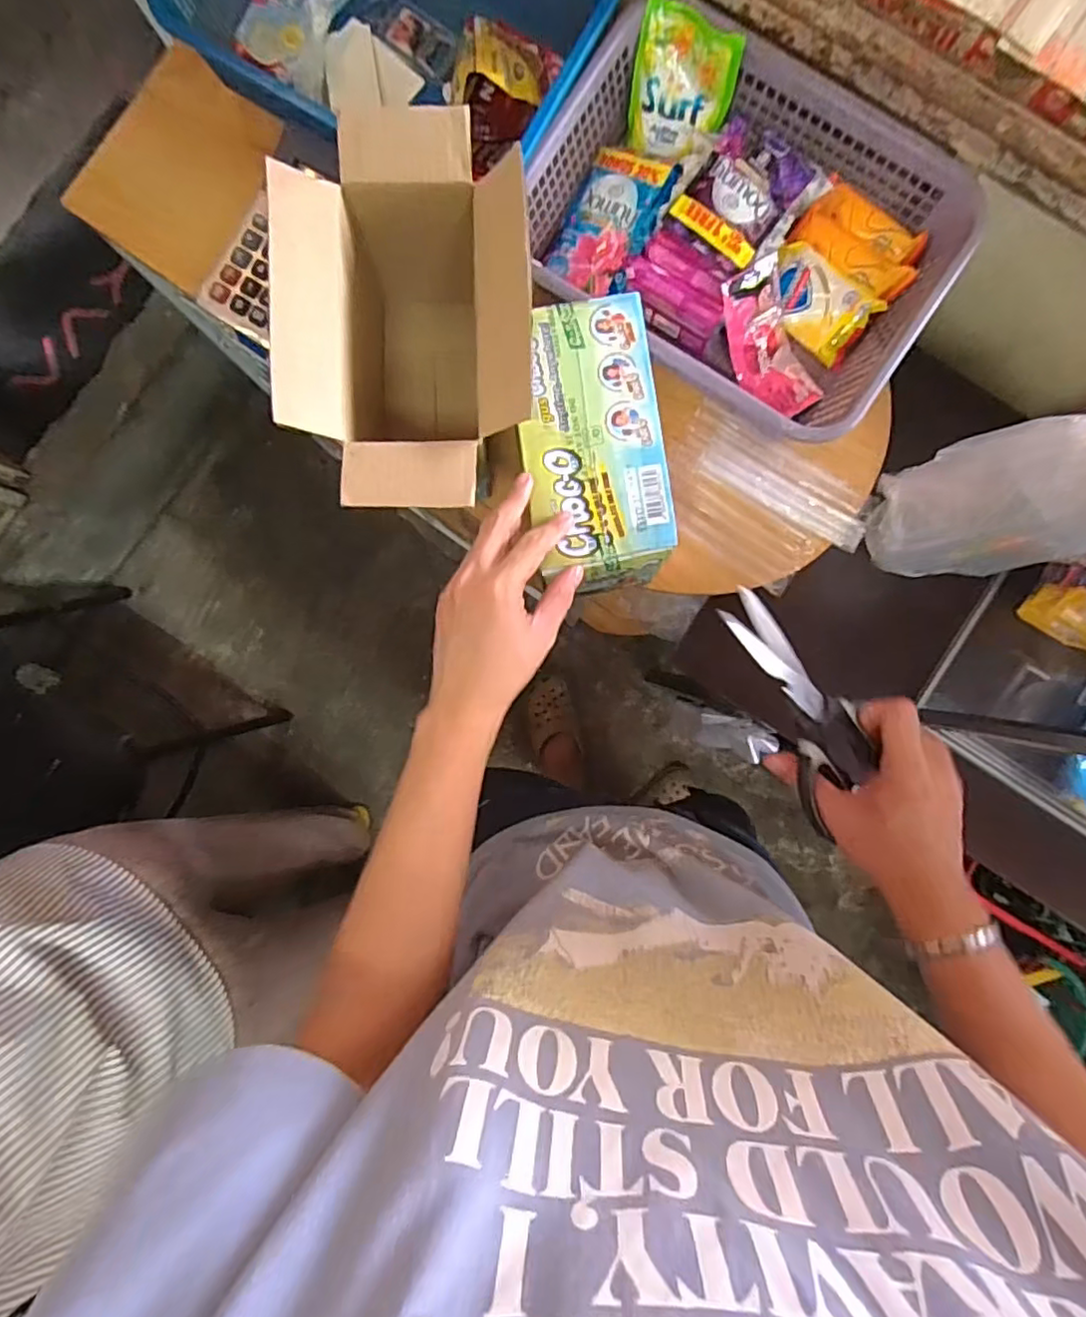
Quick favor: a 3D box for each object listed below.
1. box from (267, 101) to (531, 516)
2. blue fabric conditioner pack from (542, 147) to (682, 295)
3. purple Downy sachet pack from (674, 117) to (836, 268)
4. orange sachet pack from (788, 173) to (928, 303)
[{"bbox_3d":[-0.095,-0.247,0.523,0.172,0.180,0.287,-2,85,2],"label":"box"},{"bbox_3d":[0.061,-0.396,0.575,0.080,0.031,0.119,29,87,4],"label":"blue fabric conditioner pack"},{"bbox_3d":[0.177,-0.400,0.549,0.094,0.024,0.101,36,87,4],"label":"purple Downy sachet pack"},{"bbox_3d":[0.287,-0.375,0.568,0.111,0.022,0.060,36,87,4],"label":"orange sachet pack"}]

